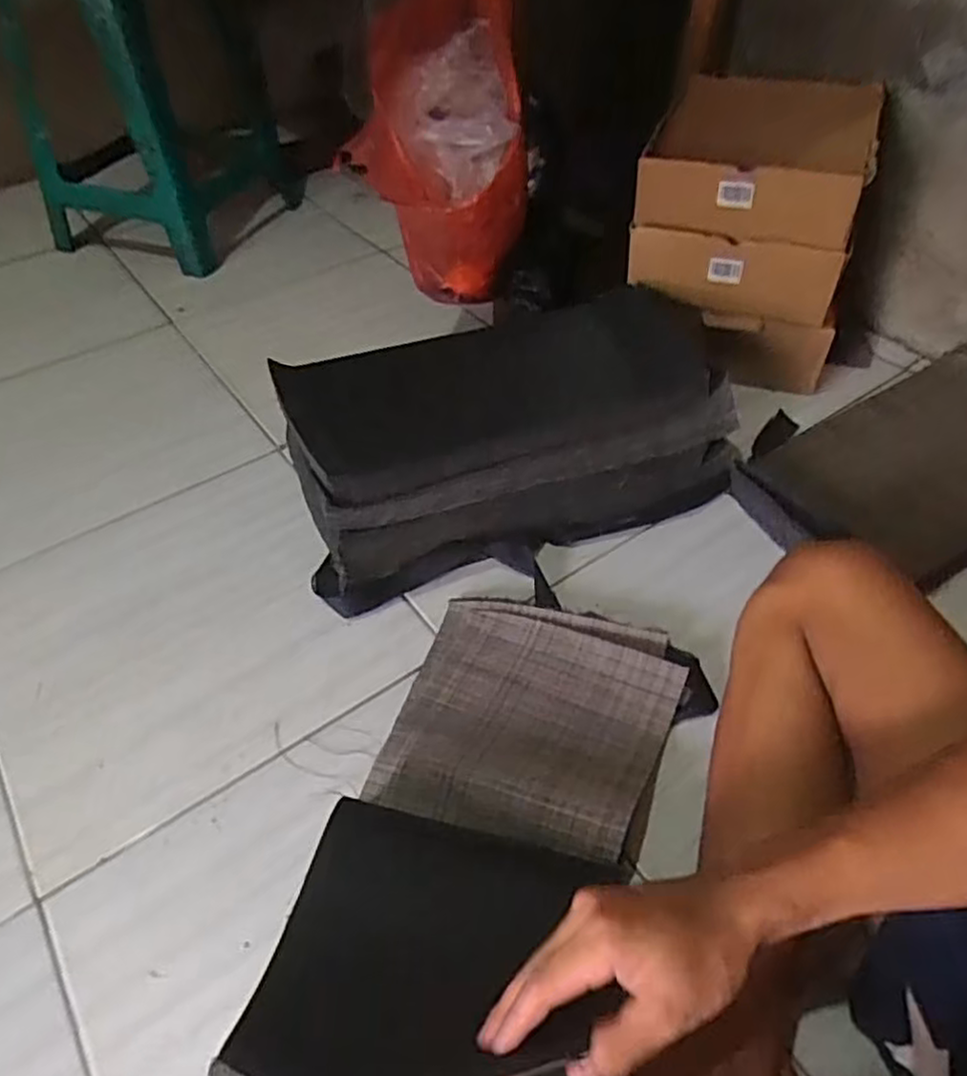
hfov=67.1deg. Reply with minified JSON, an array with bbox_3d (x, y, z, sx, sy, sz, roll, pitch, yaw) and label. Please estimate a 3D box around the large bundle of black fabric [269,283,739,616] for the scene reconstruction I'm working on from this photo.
[{"bbox_3d":[0.047,-0.128,0.865,0.523,0.128,0.306,-16,49,-12],"label":"large bundle of black fabric"}]

